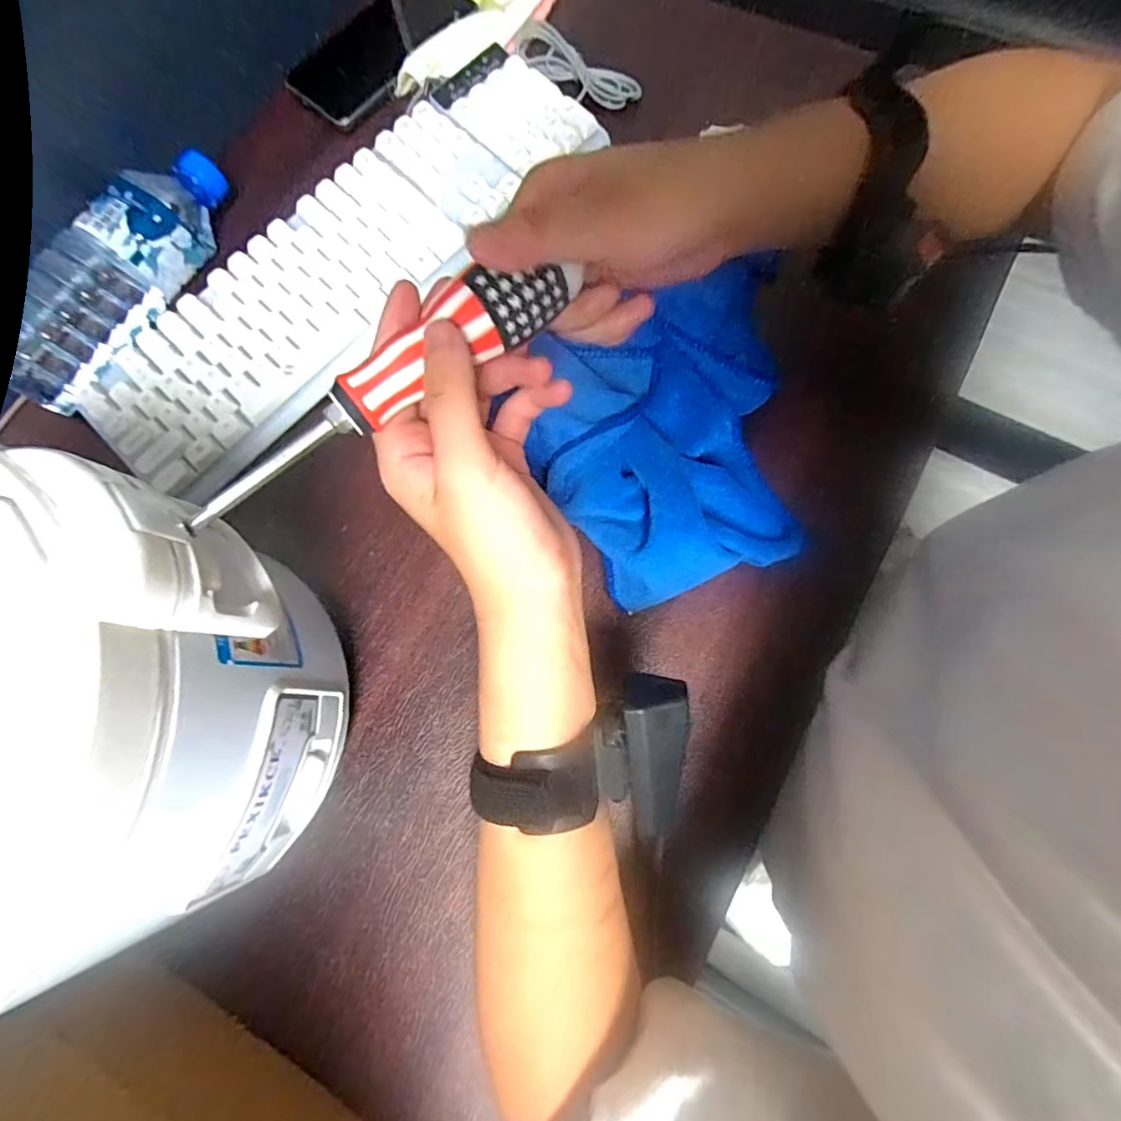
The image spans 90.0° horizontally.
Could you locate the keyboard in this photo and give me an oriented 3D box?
[{"bbox_3d":[-0.156,-0.220,0.406,0.128,0.019,0.406,44,82,12],"label":"keyboard"}]

